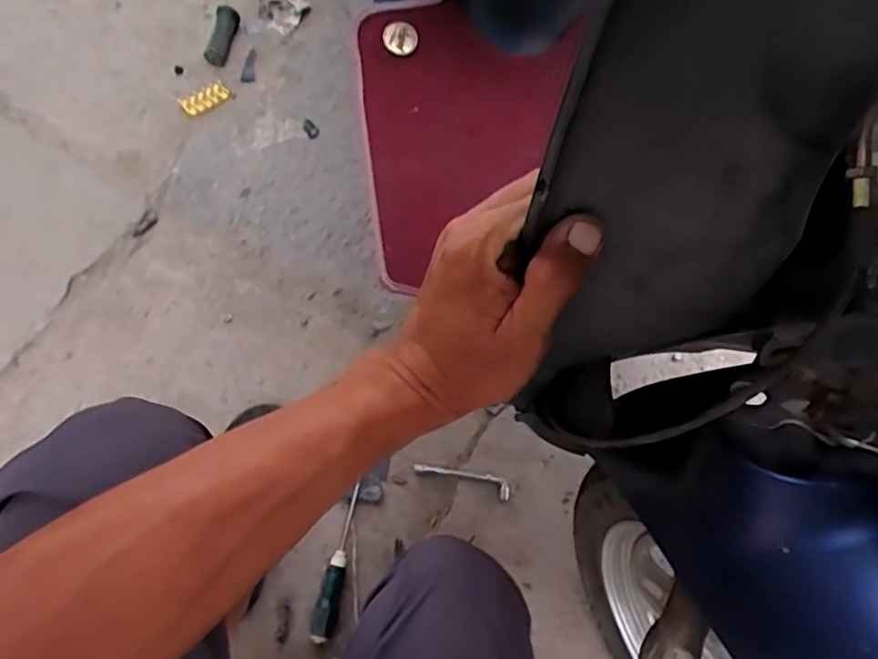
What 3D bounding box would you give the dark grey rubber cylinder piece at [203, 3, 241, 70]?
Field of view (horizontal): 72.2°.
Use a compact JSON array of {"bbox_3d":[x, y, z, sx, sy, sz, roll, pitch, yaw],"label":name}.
[{"bbox_3d":[-0.409,-0.553,1.134,0.030,0.041,0.117,14,81,5],"label":"dark grey rubber cylinder piece"}]

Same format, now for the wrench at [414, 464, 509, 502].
[{"bbox_3d":[0.034,0.206,0.843,0.135,0.010,0.028,16,67,6],"label":"wrench"}]

